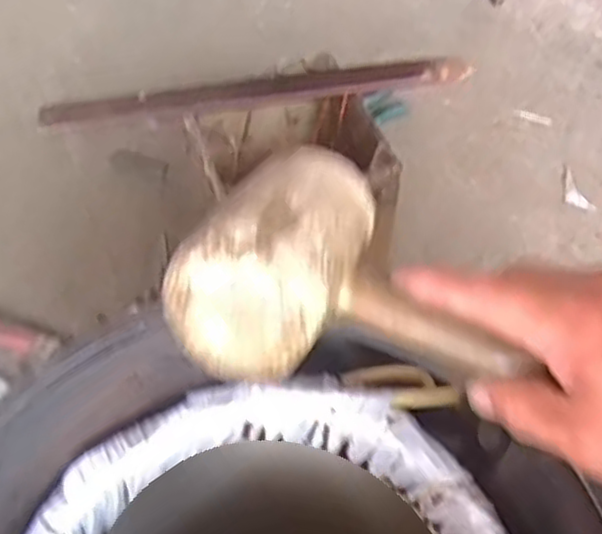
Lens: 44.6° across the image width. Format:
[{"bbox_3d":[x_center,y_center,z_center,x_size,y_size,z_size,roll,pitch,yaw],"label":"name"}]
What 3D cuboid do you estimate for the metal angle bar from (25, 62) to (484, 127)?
[{"bbox_3d":[-0.041,-0.185,0.789,0.454,0.028,0.024,-10,58,-5],"label":"metal angle bar"}]

